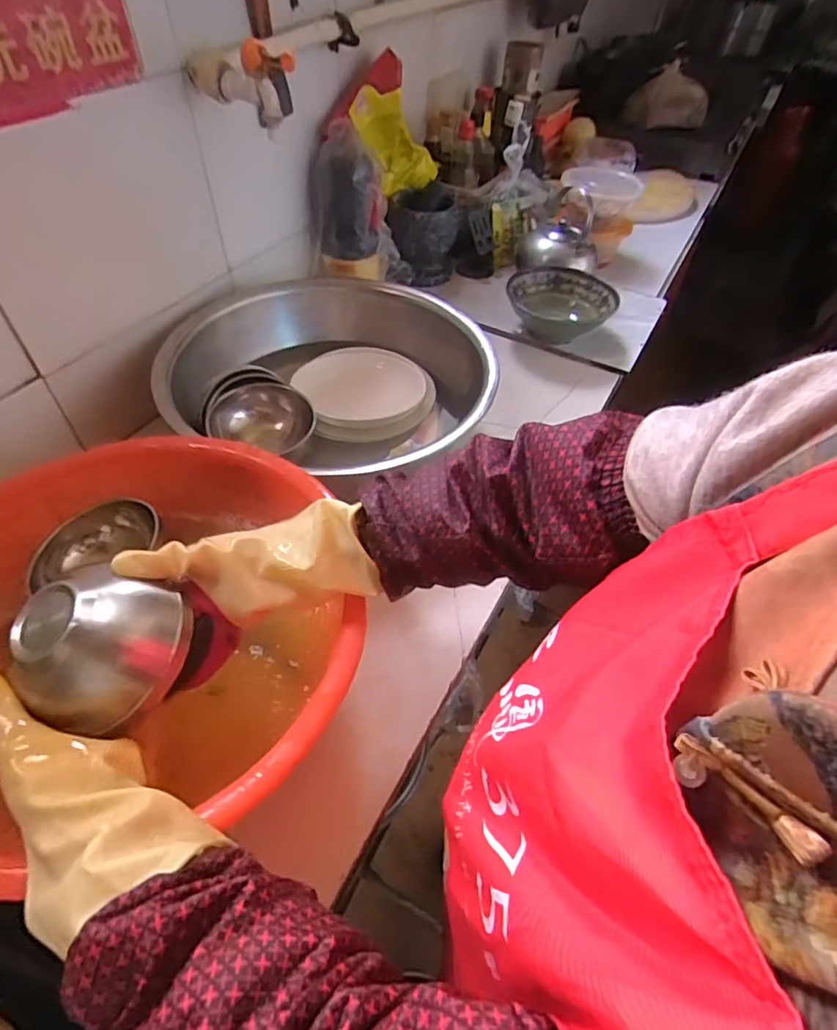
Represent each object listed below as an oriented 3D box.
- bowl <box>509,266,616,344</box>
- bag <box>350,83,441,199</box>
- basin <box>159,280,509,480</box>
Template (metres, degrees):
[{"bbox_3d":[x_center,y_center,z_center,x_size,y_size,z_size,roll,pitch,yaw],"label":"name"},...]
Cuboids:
[{"bbox_3d":[0.253,-0.372,0.999,0.187,0.088,0.151,6,48,2],"label":"bowl"},{"bbox_3d":[-0.050,-0.664,0.987,0.054,0.213,0.101,37,97,26],"label":"bag"},{"bbox_3d":[-0.123,-0.183,0.811,0.434,0.144,0.434,2,48,-2],"label":"basin"}]

